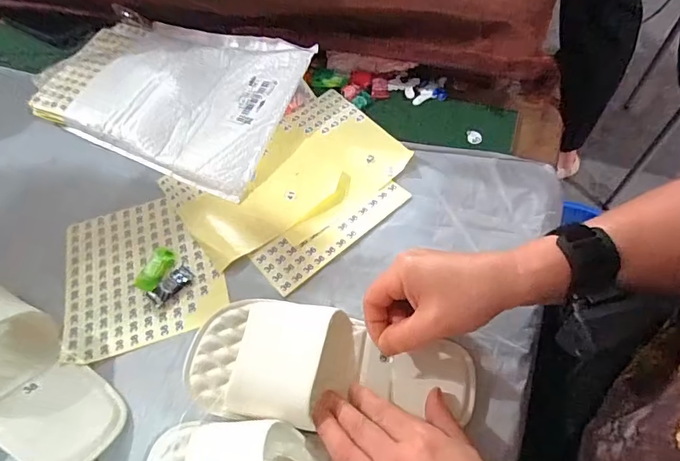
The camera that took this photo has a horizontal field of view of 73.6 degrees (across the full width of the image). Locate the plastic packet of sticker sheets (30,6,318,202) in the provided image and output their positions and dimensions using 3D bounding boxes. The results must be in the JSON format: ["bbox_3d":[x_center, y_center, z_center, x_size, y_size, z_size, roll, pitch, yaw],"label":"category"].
[{"bbox_3d":[-0.219,-0.181,0.574,0.334,0.023,0.210,19,70,18],"label":"plastic packet of sticker sheets"}]

